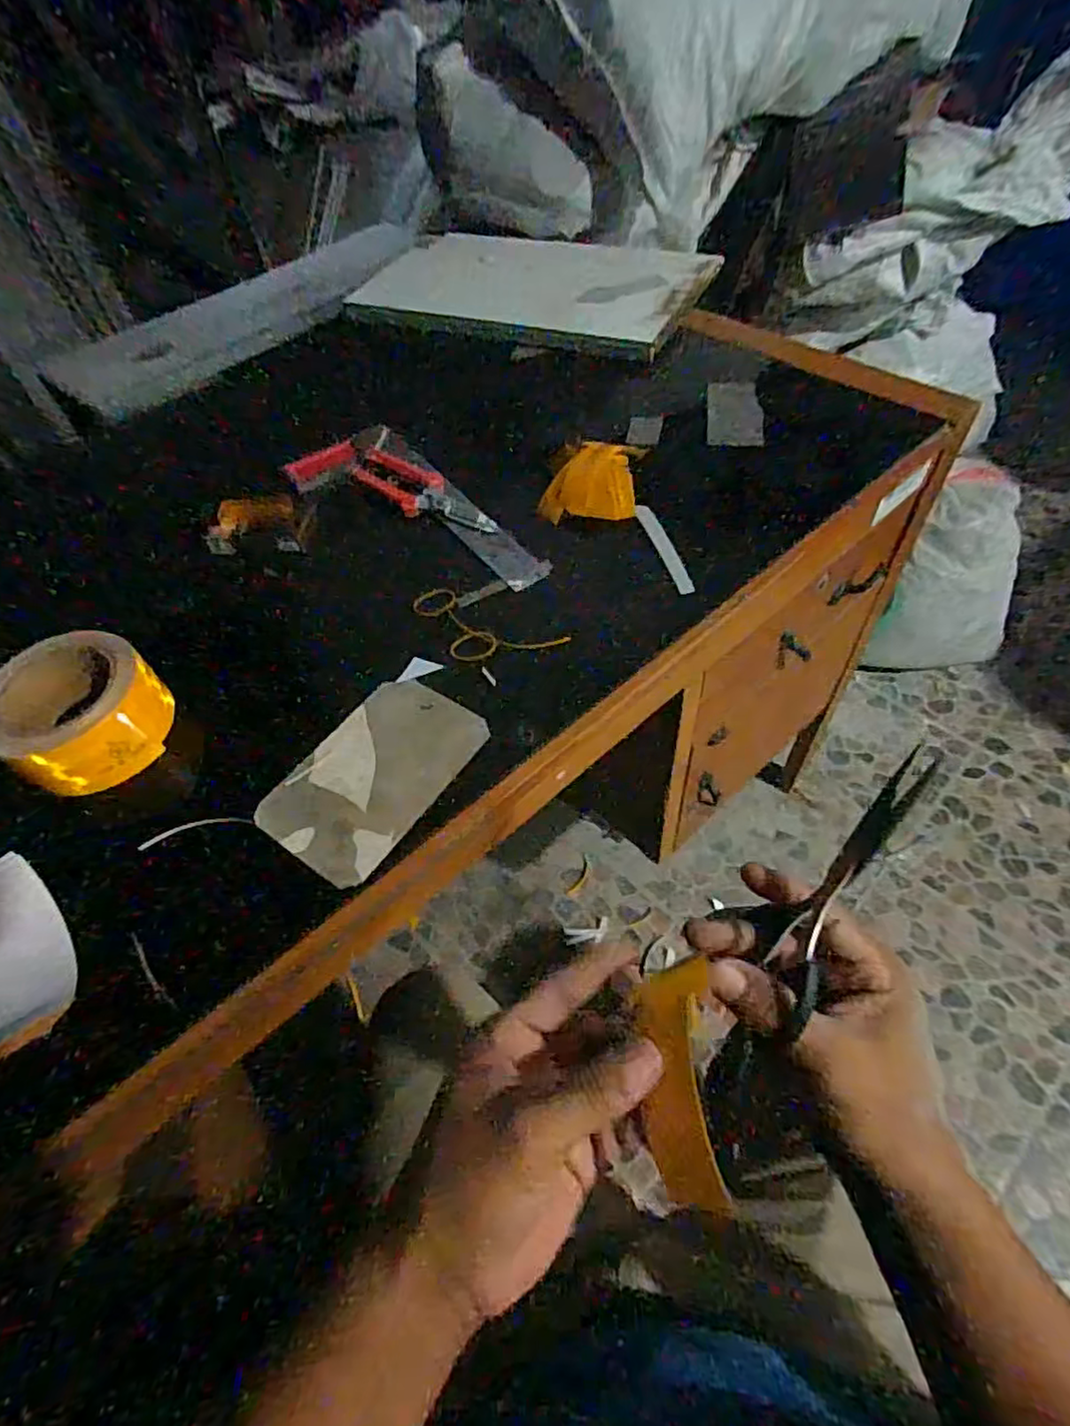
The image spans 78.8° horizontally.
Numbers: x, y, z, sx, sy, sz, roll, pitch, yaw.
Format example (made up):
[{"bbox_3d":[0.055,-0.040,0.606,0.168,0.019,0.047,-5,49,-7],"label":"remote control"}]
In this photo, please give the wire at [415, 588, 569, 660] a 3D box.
[{"bbox_3d":[-0.046,-0.065,0.520,0.136,0.004,0.057,25,60,21],"label":"wire"}]

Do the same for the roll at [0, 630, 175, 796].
[{"bbox_3d":[-0.335,-0.004,0.470,0.123,0.064,0.108,21,59,19],"label":"roll"}]

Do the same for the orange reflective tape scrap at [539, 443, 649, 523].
[{"bbox_3d":[0.053,-0.216,0.600,0.094,0.036,0.080,-2,54,4],"label":"orange reflective tape scrap"}]

